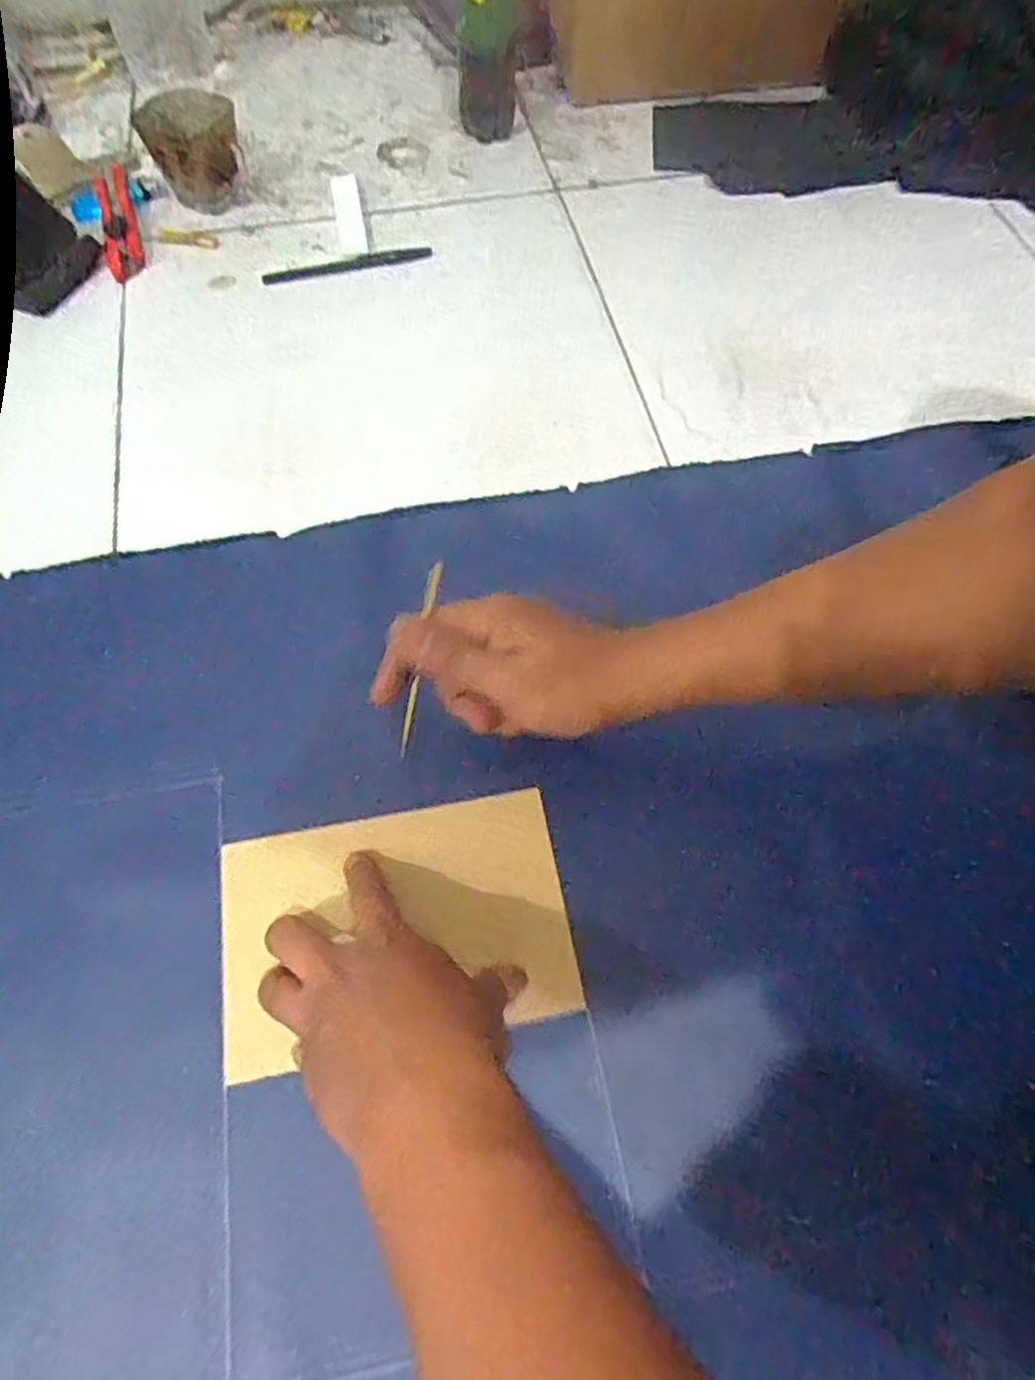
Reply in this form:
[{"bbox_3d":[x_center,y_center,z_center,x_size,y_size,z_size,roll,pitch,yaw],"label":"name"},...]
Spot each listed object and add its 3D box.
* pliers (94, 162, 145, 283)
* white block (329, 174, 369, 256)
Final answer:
[{"bbox_3d":[-0.351,-0.415,0.629,0.029,0.019,0.138,-17,65,-8],"label":"pliers"},{"bbox_3d":[-0.153,-0.434,0.650,0.024,0.009,0.122,-10,64,-5],"label":"white block"}]

